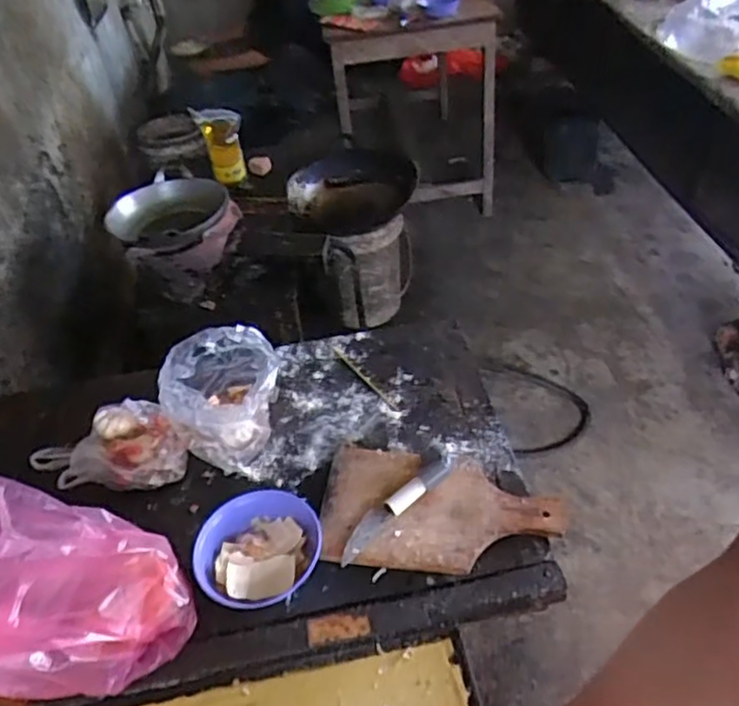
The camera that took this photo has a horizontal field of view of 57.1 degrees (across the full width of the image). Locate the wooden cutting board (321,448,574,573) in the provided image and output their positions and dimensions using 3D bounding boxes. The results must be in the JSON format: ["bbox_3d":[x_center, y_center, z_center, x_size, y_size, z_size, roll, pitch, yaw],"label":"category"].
[{"bbox_3d":[0.090,0.188,0.837,0.288,0.022,0.168,1,42,10],"label":"wooden cutting board"}]

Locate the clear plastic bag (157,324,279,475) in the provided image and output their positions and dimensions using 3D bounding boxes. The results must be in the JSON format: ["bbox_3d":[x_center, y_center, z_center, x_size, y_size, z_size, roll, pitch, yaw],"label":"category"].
[{"bbox_3d":[-0.198,0.060,0.930,0.154,0.151,0.131,-19,42,-14],"label":"clear plastic bag"}]

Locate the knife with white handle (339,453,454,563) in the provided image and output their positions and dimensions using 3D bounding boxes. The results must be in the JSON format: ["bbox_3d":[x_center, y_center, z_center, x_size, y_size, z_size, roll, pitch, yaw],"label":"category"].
[{"bbox_3d":[0.033,0.182,0.826,0.183,0.022,0.029,-35,48,-28],"label":"knife with white handle"}]

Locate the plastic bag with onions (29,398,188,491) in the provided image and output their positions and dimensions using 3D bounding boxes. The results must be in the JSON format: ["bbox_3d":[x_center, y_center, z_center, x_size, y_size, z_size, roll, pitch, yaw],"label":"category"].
[{"bbox_3d":[-0.336,0.131,0.940,0.176,0.060,0.123,1,42,10],"label":"plastic bag with onions"}]

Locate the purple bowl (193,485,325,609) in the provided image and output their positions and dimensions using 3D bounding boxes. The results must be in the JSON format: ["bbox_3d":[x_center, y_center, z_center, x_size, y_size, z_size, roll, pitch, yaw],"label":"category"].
[{"bbox_3d":[-0.125,0.234,0.796,0.128,0.075,0.136,-4,41,4],"label":"purple bowl"}]

